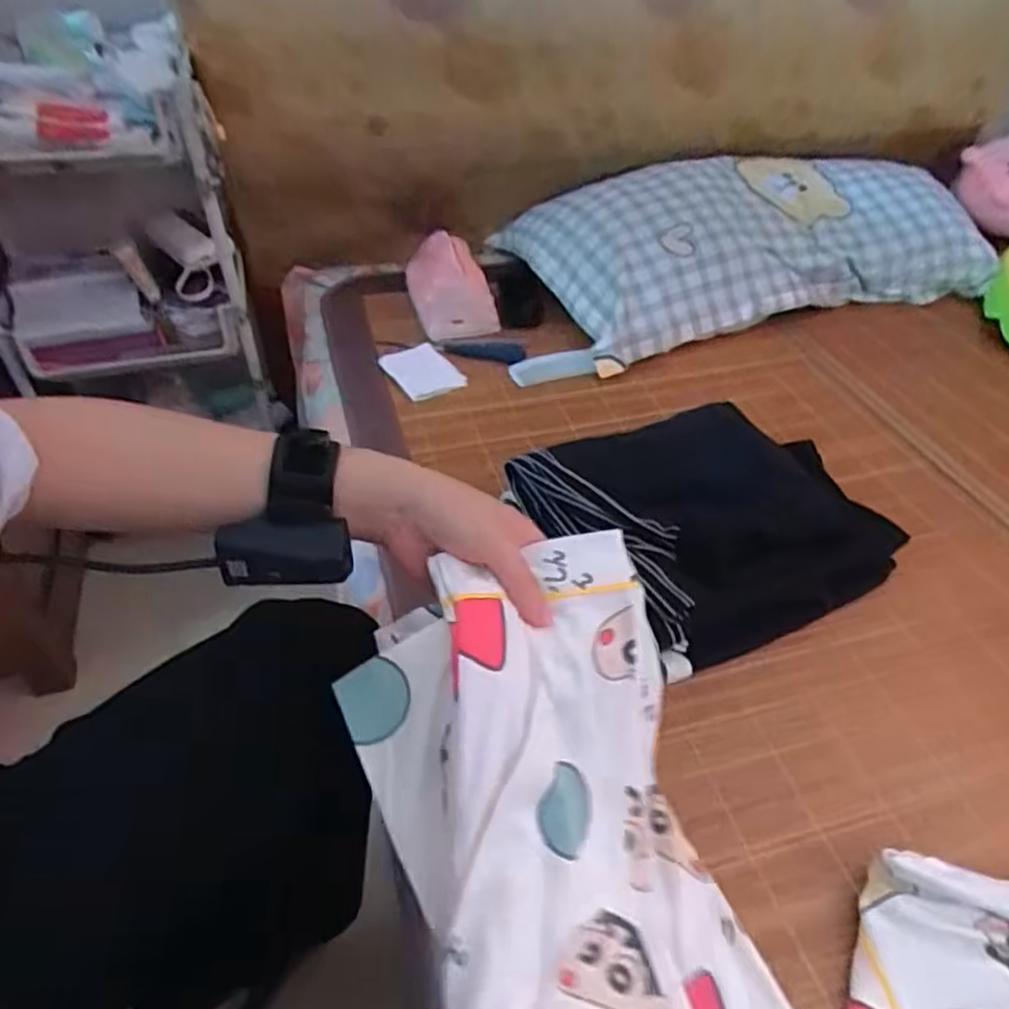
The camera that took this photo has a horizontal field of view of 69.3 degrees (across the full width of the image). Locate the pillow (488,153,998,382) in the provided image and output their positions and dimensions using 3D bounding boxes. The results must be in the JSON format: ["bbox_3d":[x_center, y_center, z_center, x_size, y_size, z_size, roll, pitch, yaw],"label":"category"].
[{"bbox_3d":[0.310,-0.352,0.986,0.664,0.136,0.298,-13,45,-15],"label":"pillow"}]

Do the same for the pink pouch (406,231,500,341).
[{"bbox_3d":[-0.074,-0.279,0.918,0.094,0.075,0.143,-13,45,-15],"label":"pink pouch"}]

